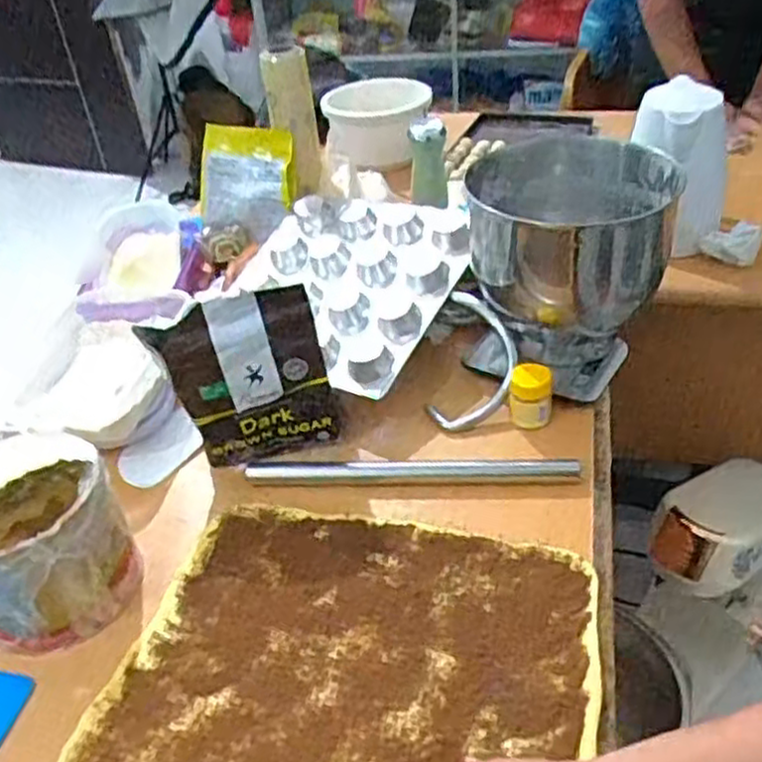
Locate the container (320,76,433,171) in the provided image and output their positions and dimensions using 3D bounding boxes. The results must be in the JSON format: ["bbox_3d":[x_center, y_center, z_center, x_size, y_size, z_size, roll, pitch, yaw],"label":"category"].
[{"bbox_3d":[-0.010,-0.500,1.481,0.181,0.145,0.181,-4,37,3],"label":"container"}]

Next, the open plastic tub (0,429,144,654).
[{"bbox_3d":[-0.305,0.146,0.683,0.152,0.144,0.120,-29,43,-27],"label":"open plastic tub"}]

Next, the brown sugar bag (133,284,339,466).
[{"bbox_3d":[-0.140,0.002,0.800,0.175,0.197,0.037,-11,38,-7],"label":"brown sugar bag"}]

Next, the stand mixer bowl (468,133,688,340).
[{"bbox_3d":[0.206,-0.168,0.896,0.218,0.160,0.209,-4,37,3],"label":"stand mixer bowl"}]

